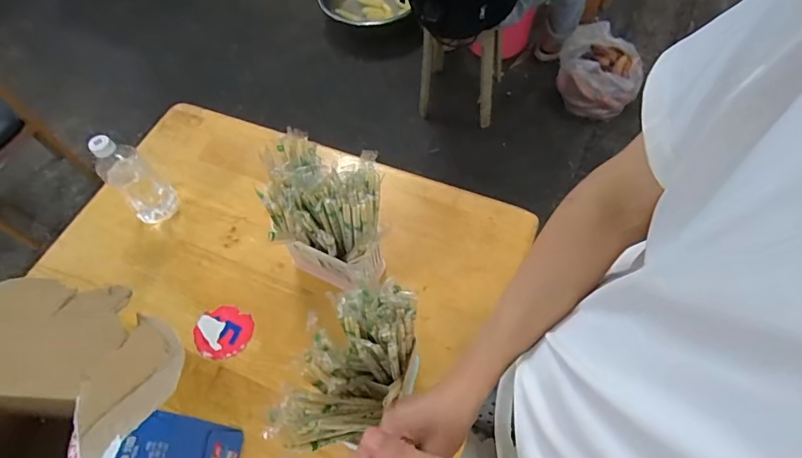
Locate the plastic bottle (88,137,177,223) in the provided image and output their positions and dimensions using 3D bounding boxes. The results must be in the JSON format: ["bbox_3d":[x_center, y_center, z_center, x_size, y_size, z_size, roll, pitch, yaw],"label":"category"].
[{"bbox_3d":[-0.439,-0.084,0.763,0.060,0.186,0.068,39,70,22],"label":"plastic bottle"}]

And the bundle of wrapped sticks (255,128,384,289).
[{"bbox_3d":[-0.093,-0.006,0.668,0.136,0.233,0.115,6,62,7],"label":"bundle of wrapped sticks"}]

